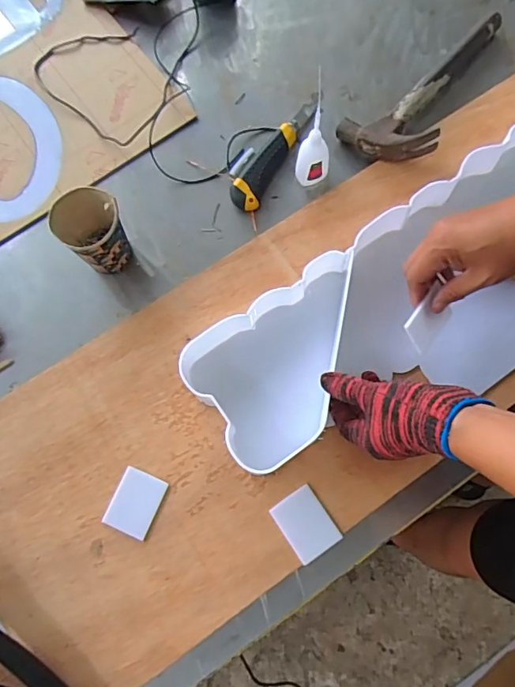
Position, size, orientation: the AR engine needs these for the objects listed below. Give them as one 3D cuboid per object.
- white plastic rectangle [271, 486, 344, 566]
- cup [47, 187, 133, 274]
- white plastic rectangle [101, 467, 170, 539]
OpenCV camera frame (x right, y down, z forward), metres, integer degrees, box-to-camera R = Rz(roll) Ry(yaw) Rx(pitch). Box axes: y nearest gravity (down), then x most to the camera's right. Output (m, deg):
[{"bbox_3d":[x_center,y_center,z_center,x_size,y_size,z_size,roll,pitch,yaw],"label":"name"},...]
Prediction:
[{"bbox_3d":[0.050,0.187,0.502,0.050,0.005,0.064,-33,74,-8],"label":"white plastic rectangle"},{"bbox_3d":[-0.194,-0.132,0.578,0.078,0.088,0.070,41,78,13],"label":"cup"},{"bbox_3d":[-0.129,0.169,0.515,0.051,0.004,0.063,21,74,8],"label":"white plastic rectangle"}]

